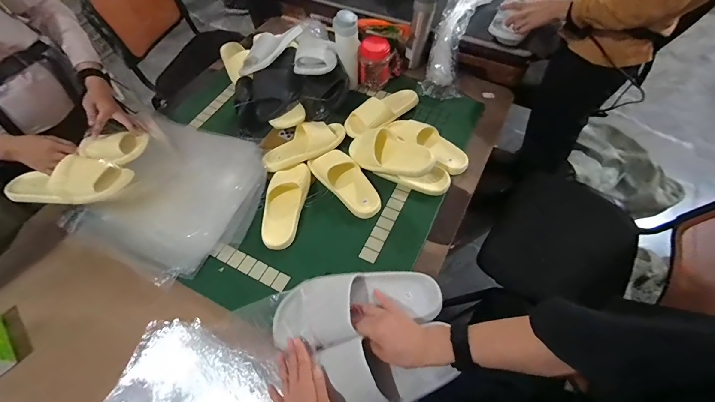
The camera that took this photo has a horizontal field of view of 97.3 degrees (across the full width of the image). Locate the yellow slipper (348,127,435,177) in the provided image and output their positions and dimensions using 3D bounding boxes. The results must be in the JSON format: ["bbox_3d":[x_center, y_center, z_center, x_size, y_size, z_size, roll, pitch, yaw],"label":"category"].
[{"bbox_3d":[0.078,-0.124,0.780,0.241,0.059,0.098,25,63,37],"label":"yellow slipper"}]

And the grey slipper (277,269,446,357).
[{"bbox_3d":[-0.001,0.167,0.517,0.283,0.066,0.109,-9,60,-10],"label":"grey slipper"}]

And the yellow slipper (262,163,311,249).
[{"bbox_3d":[-0.179,-0.005,0.766,0.102,0.066,0.245,6,61,6],"label":"yellow slipper"}]

